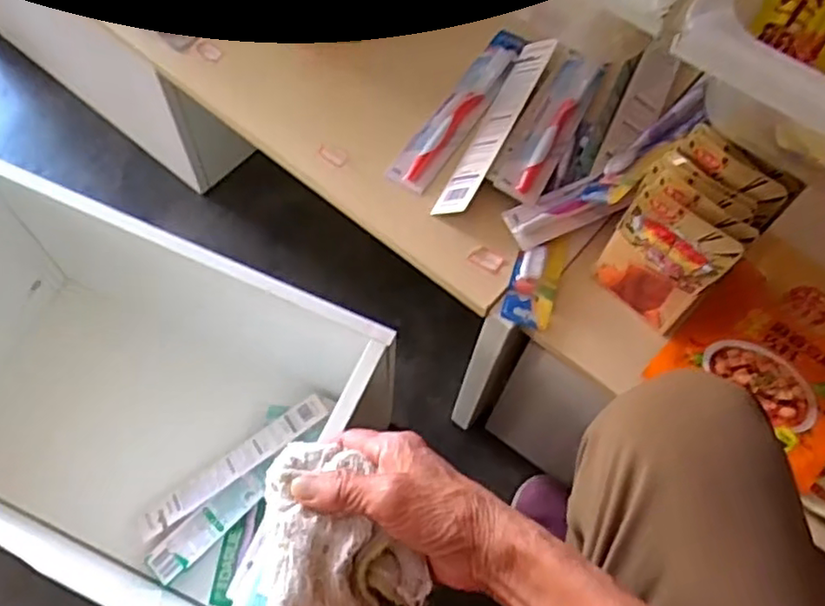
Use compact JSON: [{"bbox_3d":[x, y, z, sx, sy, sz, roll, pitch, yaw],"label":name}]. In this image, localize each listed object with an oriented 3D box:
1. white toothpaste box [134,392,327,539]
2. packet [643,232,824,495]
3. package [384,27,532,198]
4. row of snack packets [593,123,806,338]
[{"bbox_3d":[-0.200,0.184,0.772,0.234,0.021,0.036,-34,70,-19],"label":"white toothpaste box"},{"bbox_3d":[0.315,0.031,0.566,0.193,0.009,0.145,-41,72,-21],"label":"packet"},{"bbox_3d":[0.050,-0.201,0.670,0.043,0.015,0.238,29,65,11],"label":"package"},{"bbox_3d":[0.209,-0.050,0.529,0.090,0.140,0.071,39,67,15],"label":"row of snack packets"}]

